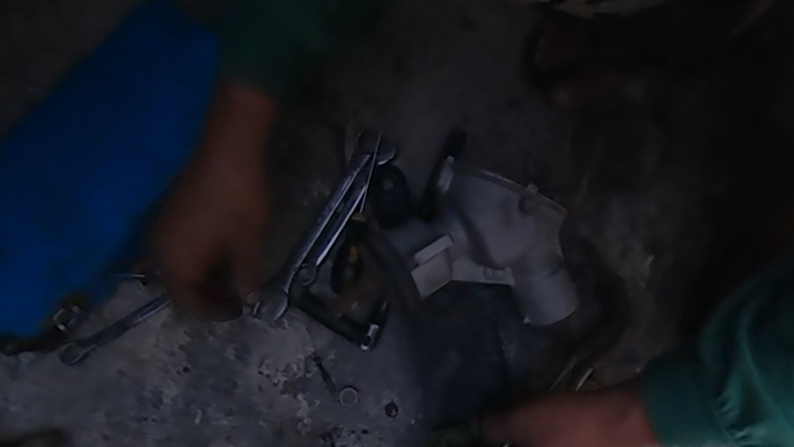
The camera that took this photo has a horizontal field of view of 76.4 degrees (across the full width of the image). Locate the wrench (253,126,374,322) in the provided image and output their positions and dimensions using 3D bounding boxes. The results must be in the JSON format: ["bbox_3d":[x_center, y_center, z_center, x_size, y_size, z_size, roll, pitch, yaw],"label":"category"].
[{"bbox_3d":[-0.074,-0.002,0.488,0.026,0.008,0.202,29,82,5],"label":"wrench"}]

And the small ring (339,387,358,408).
[{"bbox_3d":[-0.044,0.156,0.452,0.017,0.011,0.016,0,79,0],"label":"small ring"}]

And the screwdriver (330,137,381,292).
[{"bbox_3d":[-0.036,-0.010,0.476,0.026,0.023,0.153,11,80,2],"label":"screwdriver"}]

